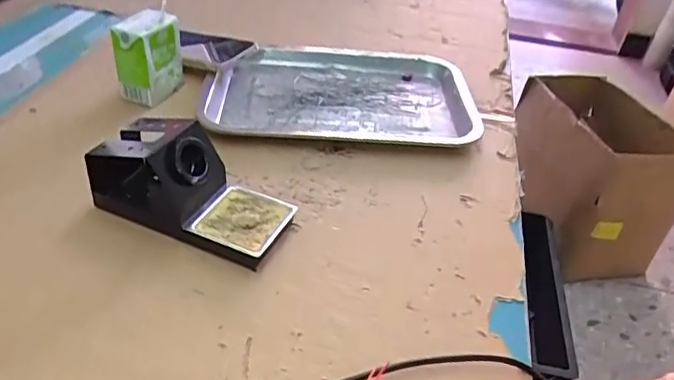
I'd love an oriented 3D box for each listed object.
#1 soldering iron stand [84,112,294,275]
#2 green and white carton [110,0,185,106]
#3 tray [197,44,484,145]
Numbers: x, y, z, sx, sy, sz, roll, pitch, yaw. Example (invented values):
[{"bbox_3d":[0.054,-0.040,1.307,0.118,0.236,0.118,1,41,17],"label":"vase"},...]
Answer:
[{"bbox_3d":[-0.120,-0.007,0.477,0.160,0.078,0.074,19,40,17],"label":"soldering iron stand"},{"bbox_3d":[-0.206,-0.150,0.622,0.047,0.092,0.061,16,39,14],"label":"green and white carton"},{"bbox_3d":[0.003,-0.116,0.671,0.298,0.031,0.218,0,38,-6],"label":"tray"}]

